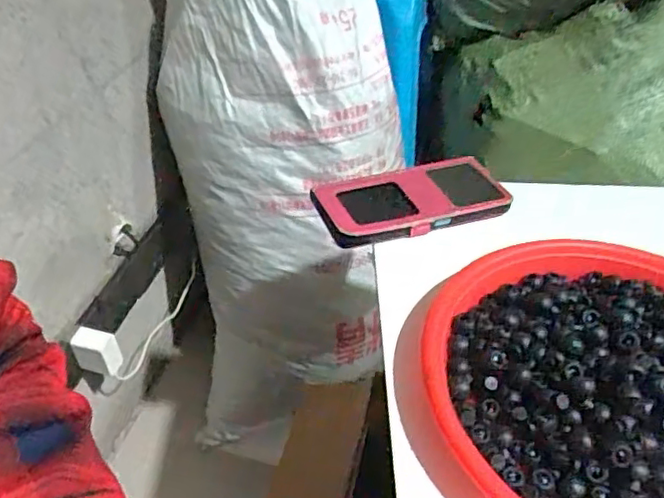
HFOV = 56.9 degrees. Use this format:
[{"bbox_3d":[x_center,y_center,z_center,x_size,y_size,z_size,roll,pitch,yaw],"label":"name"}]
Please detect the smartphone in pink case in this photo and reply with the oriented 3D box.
[{"bbox_3d":[0.069,-0.043,0.528,0.165,0.020,0.075,-12,44,-17],"label":"smartphone in pink case"}]

